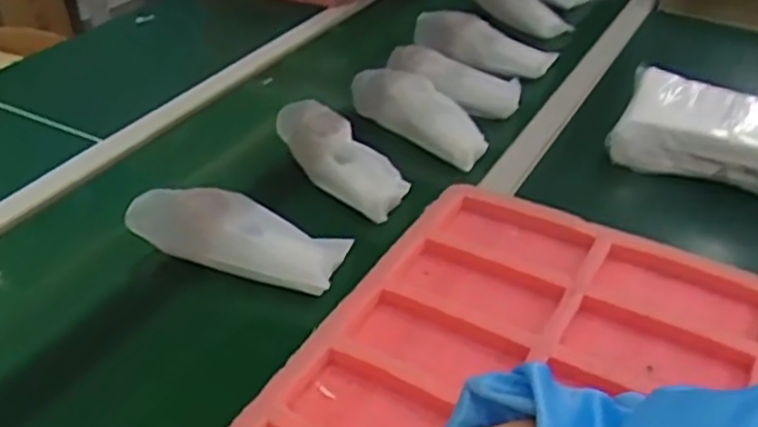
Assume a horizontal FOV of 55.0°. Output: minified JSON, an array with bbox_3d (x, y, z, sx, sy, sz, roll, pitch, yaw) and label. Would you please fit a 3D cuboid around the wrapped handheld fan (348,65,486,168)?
[{"bbox_3d":[0.055,-0.129,0.910,0.067,0.059,0.208,-29,44,-31],"label":"wrapped handheld fan"}]

